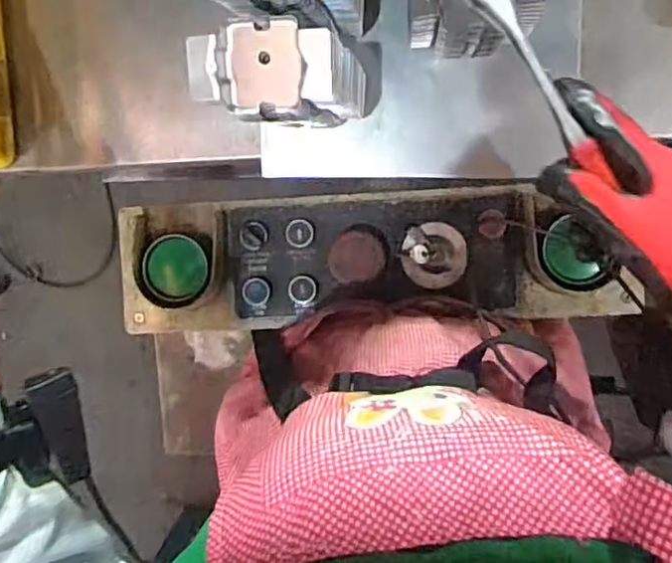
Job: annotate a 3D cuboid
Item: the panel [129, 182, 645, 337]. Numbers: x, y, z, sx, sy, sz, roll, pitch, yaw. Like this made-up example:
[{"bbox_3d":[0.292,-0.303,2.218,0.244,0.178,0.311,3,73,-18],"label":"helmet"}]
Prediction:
[{"bbox_3d":[0.030,-0.023,0.685,0.529,0.078,0.137,-2,98,5],"label":"panel"}]

